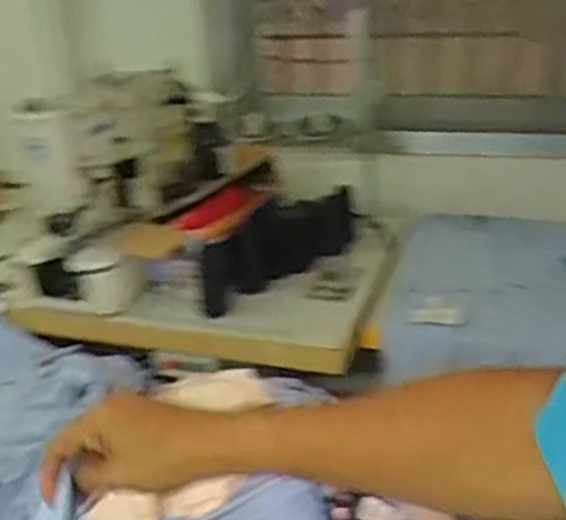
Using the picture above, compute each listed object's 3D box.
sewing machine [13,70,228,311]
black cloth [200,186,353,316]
[{"bbox_3d":[-0.286,-0.165,1.405,0.209,0.336,0.531,4,23,16],"label":"sewing machine"},{"bbox_3d":[0.012,-0.033,1.338,0.367,0.131,0.085,-21,28,-38],"label":"black cloth"}]

